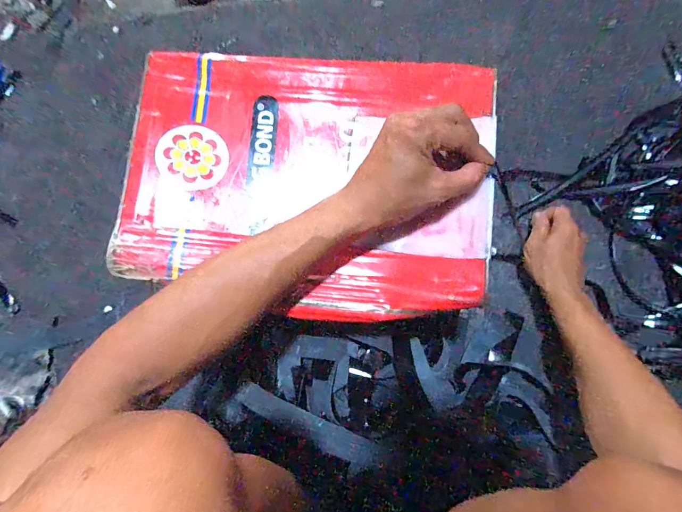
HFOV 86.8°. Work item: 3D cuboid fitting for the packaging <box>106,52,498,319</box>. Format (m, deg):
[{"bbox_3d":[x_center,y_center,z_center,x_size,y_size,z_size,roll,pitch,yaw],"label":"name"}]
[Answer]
[{"bbox_3d":[-0.033,-0.075,0.350,0.337,0.058,0.247,5,76,0],"label":"packaging"}]

